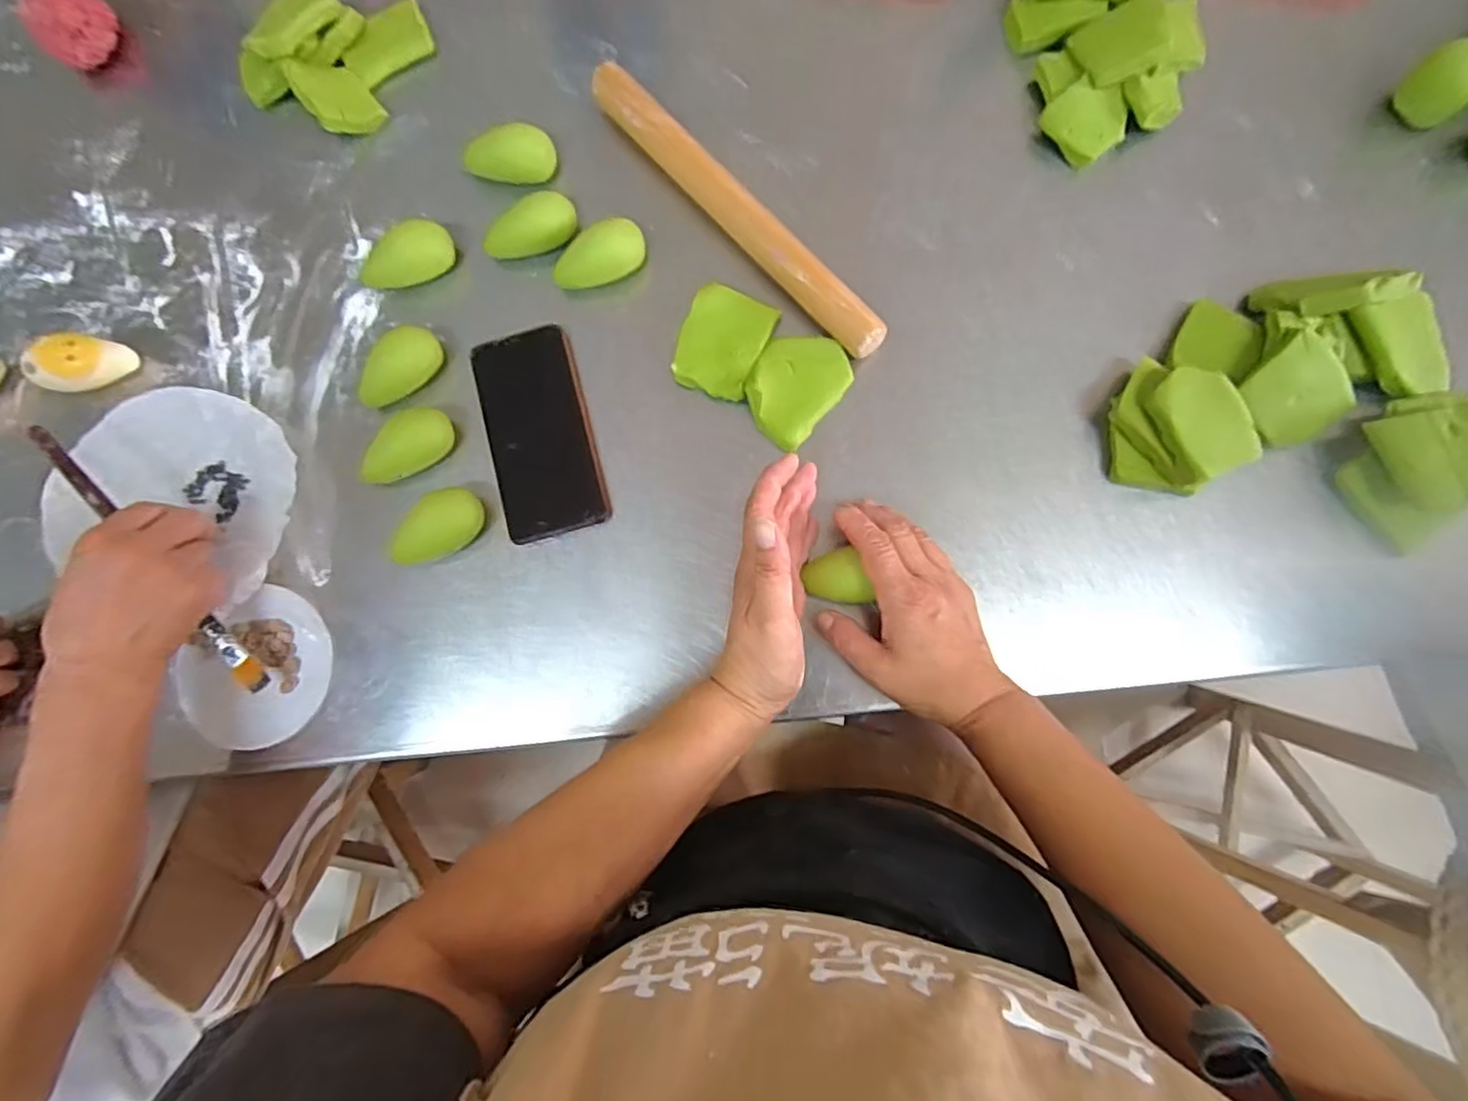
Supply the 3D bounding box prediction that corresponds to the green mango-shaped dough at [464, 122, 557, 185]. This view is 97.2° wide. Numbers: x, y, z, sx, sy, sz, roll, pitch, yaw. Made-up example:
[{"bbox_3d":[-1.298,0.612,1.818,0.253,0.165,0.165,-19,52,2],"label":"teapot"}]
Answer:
[{"bbox_3d":[-0.173,-0.303,0.502,0.066,0.031,0.035,-12,81,1],"label":"green mango-shaped dough"}]

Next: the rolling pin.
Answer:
[{"bbox_3d":[0.000,-0.253,0.484,0.029,0.034,0.296,-42,82,-3],"label":"rolling pin"}]

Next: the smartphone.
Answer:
[{"bbox_3d":[-0.144,-0.086,0.474,0.074,0.016,0.153,-16,82,6],"label":"smartphone"}]

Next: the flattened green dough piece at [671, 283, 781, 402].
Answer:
[{"bbox_3d":[-0.008,-0.153,0.474,0.060,0.013,0.076,22,83,6],"label":"flattened green dough piece"}]

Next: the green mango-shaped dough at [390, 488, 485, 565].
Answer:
[{"bbox_3d":[-0.211,-0.014,0.463,0.067,0.033,0.035,-37,82,-3],"label":"green mango-shaped dough"}]

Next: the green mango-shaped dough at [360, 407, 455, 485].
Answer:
[{"bbox_3d":[-0.237,-0.072,0.473,0.039,0.029,0.070,40,85,7],"label":"green mango-shaped dough"}]

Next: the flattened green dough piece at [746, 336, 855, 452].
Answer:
[{"bbox_3d":[0.044,-0.122,0.460,0.063,0.015,0.081,40,85,7],"label":"flattened green dough piece"}]

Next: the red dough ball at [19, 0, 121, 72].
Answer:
[{"bbox_3d":[-0.552,-0.440,0.544,0.050,0.039,0.064,41,86,8],"label":"red dough ball"}]

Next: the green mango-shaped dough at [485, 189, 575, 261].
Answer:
[{"bbox_3d":[-0.152,-0.239,0.488,0.070,0.032,0.031,-28,81,-1],"label":"green mango-shaped dough"}]

